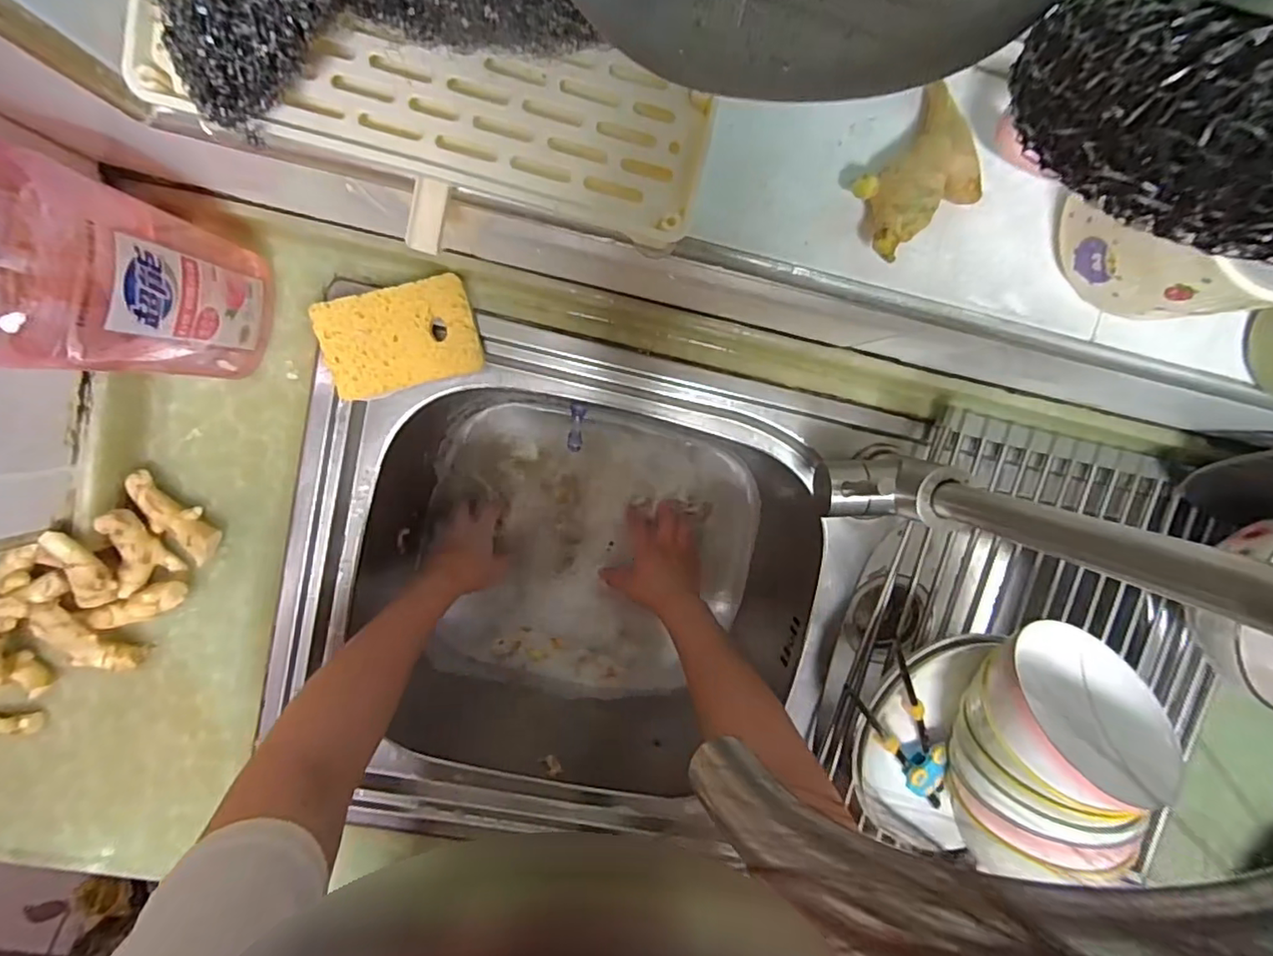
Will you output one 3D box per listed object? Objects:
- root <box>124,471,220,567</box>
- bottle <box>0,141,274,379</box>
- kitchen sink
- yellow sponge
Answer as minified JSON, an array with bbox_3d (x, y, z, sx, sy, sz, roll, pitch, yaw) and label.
[{"bbox_3d":[-0.336,0.028,0.417,0.071,0.026,0.030,43,94,-6],"label":"root"},{"bbox_3d":[-0.286,-0.103,0.282,0.089,0.266,0.092,18,96,-4],"label":"bottle"},{"bbox_3d":[-0.043,0.086,0.557,0.460,0.209,0.393,13,96,-4],"label":"kitchen sink"},{"bbox_3d":[-0.170,-0.100,0.412,0.106,0.018,0.068,-15,97,0],"label":"yellow sponge"}]

